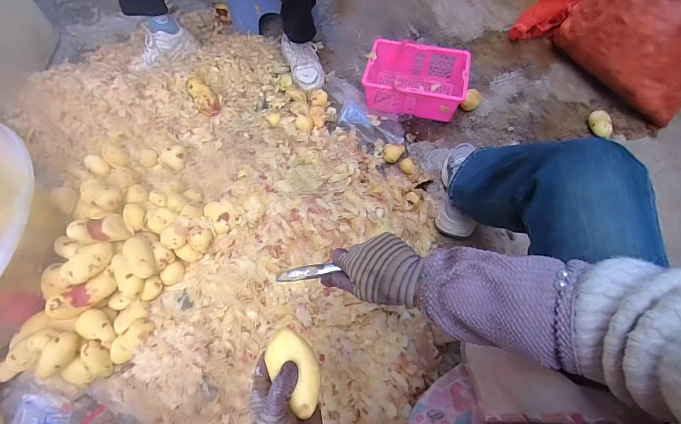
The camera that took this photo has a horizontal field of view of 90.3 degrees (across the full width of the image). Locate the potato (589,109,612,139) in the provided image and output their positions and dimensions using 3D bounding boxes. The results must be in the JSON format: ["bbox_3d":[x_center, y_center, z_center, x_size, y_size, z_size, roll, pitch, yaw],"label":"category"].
[{"bbox_3d":[0.716,-0.243,0.936,0.043,0.045,0.087,4,66,4],"label":"potato"}]

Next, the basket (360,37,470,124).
[{"bbox_3d":[0.218,-0.384,0.997,0.270,0.115,0.212,13,67,8],"label":"basket"}]

